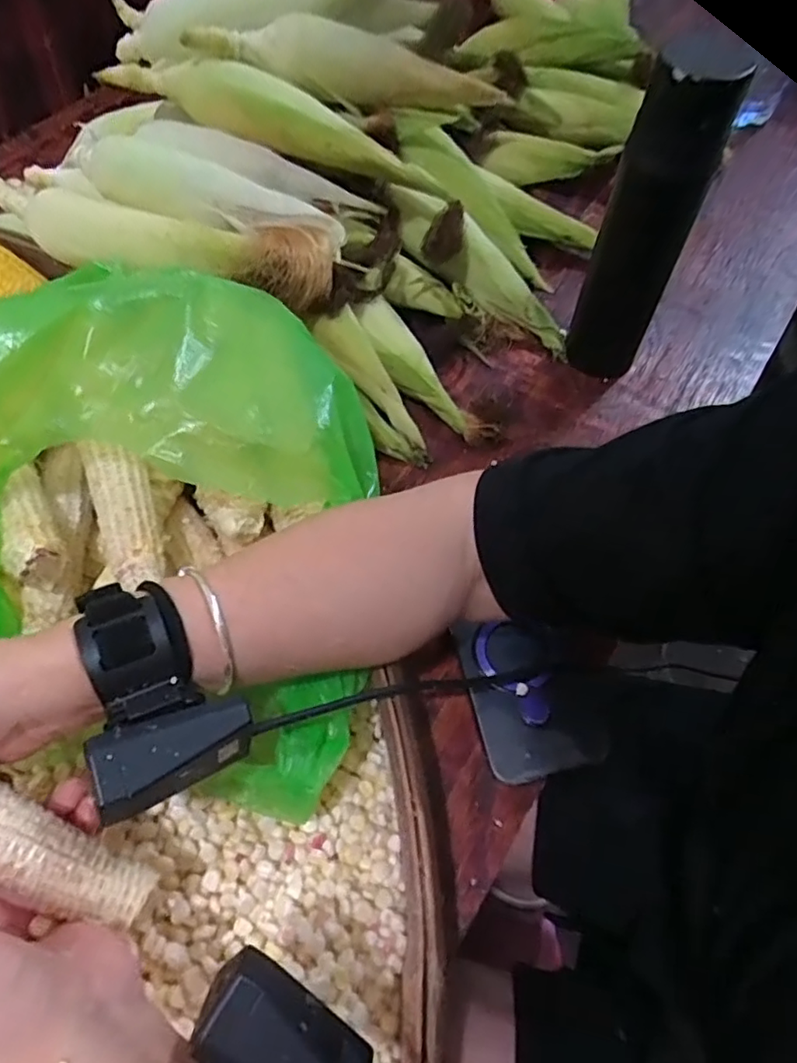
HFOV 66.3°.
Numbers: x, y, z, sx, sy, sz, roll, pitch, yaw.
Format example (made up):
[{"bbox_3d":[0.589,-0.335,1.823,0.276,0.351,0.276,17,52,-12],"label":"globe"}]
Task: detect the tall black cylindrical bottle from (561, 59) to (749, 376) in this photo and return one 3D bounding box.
[{"bbox_3d":[0.191,-0.228,0.482,0.064,0.237,0.059,0,60,0],"label":"tall black cylindrical bottle"}]

